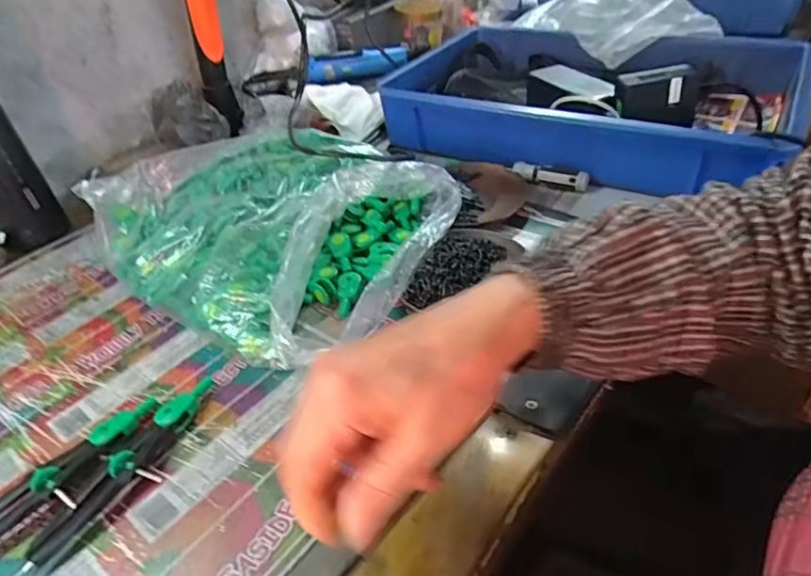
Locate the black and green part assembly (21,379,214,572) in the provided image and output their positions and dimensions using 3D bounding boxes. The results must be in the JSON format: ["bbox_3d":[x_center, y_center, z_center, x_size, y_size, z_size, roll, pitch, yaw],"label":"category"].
[{"bbox_3d":[-0.168,0.108,0.339,0.041,0.015,0.143,10,42,20],"label":"black and green part assembly"}]

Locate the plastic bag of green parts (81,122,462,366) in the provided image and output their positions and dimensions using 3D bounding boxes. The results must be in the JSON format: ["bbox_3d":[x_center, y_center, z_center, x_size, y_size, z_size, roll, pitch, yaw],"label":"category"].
[{"bbox_3d":[-0.114,-0.068,0.489,0.286,0.064,0.245,23,48,32],"label":"plastic bag of green parts"}]

